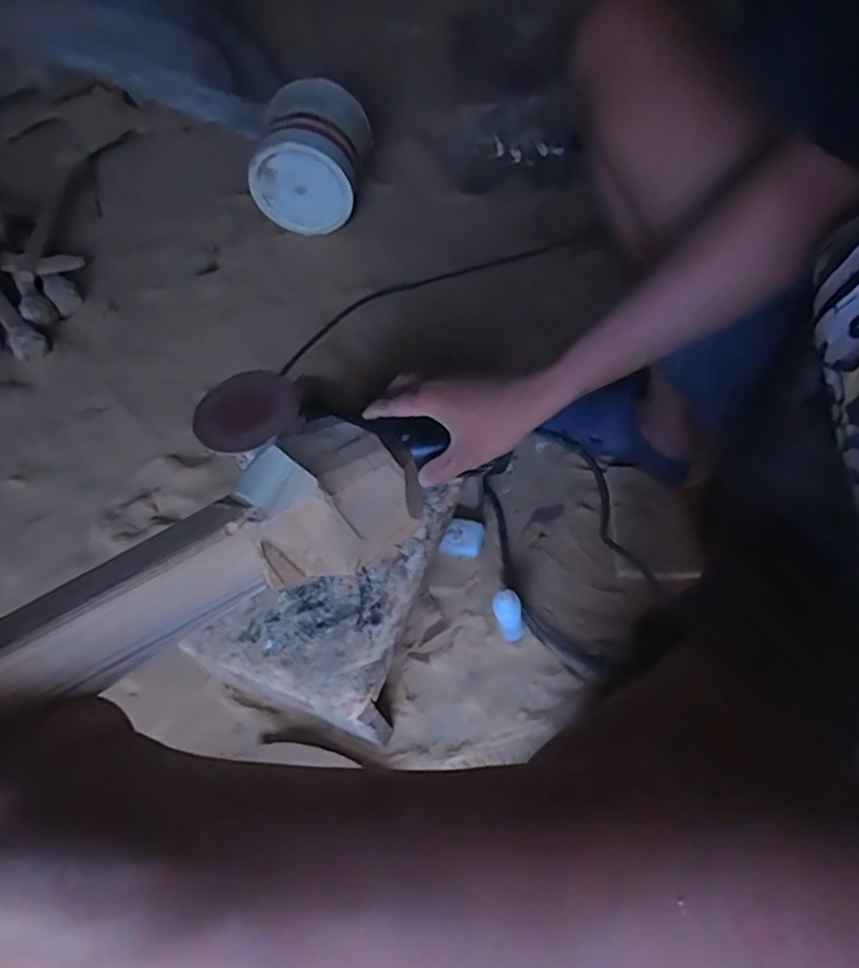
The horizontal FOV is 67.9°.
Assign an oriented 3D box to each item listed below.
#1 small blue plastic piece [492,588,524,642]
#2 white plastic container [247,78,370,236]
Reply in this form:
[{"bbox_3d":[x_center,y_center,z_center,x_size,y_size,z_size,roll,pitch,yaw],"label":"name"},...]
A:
[{"bbox_3d":[0.085,0.142,0.678,0.029,0.077,0.021,-29,37,-18],"label":"small blue plastic piece"},{"bbox_3d":[-0.213,-0.590,1.159,0.191,0.187,0.187,0,61,3],"label":"white plastic container"}]

